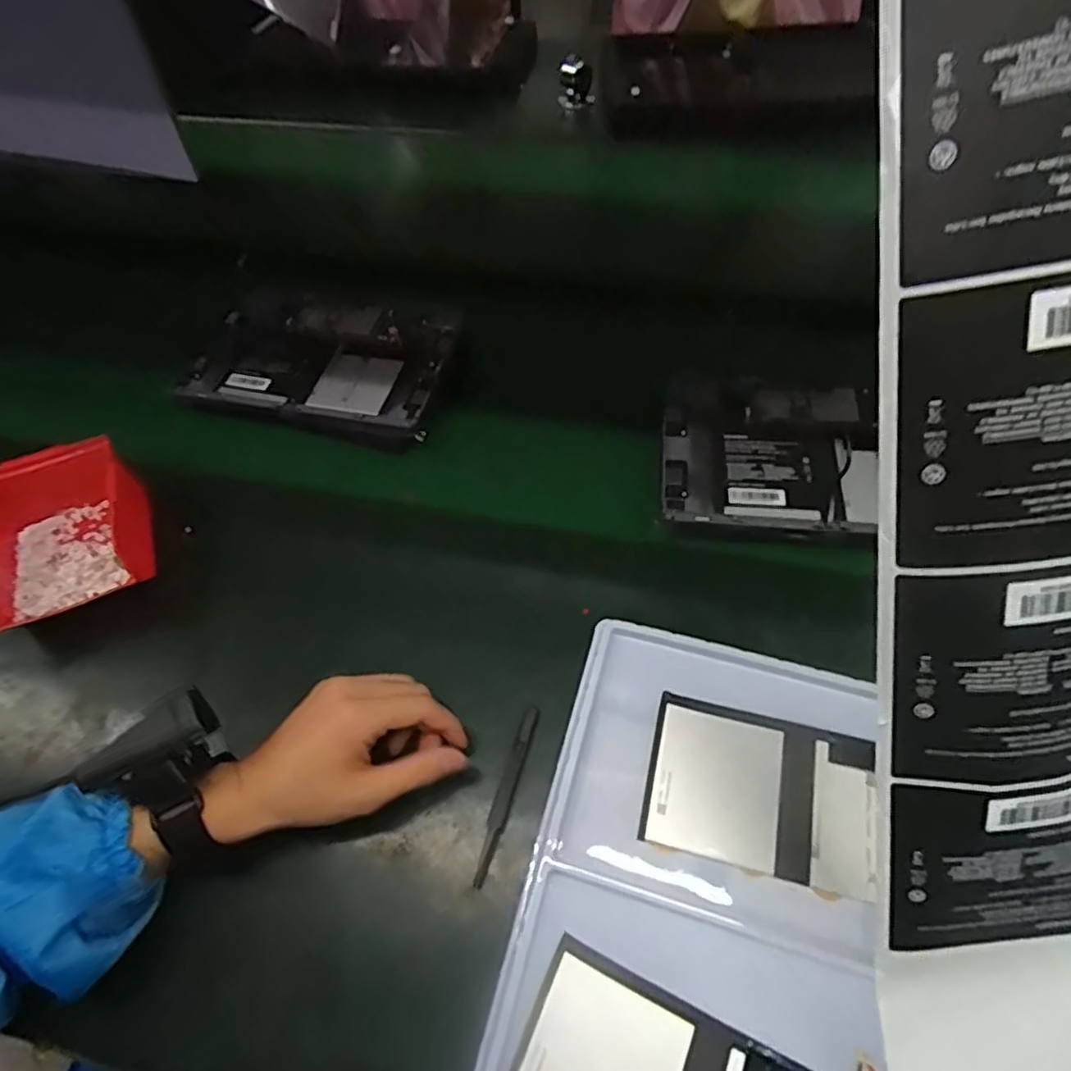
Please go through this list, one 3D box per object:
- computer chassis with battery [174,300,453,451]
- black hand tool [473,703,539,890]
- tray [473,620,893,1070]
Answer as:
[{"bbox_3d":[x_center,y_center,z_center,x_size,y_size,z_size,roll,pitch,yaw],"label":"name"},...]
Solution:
[{"bbox_3d":[-0.216,-0.179,0.630,0.263,0.015,0.166,14,59,13],"label":"computer chassis with battery"},{"bbox_3d":[-0.019,0.167,0.414,0.011,0.008,0.112,15,59,13],"label":"black hand tool"},{"bbox_3d":[0.094,0.215,0.350,0.203,0.018,0.323,12,59,11],"label":"tray"}]

